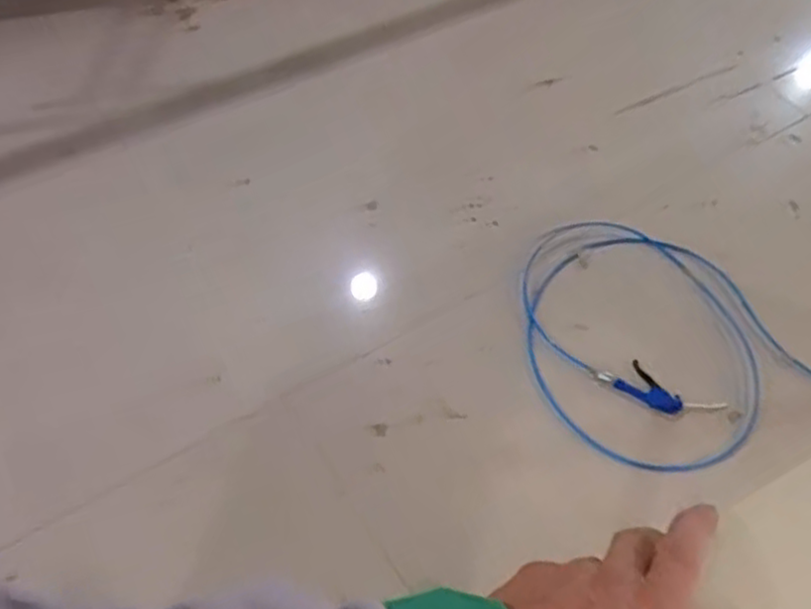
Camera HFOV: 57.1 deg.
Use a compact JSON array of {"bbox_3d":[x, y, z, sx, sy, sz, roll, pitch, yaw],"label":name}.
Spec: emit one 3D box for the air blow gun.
[{"bbox_3d":[0.531,0.186,1.563,0.249,0.029,0.074,28,59,15],"label":"air blow gun"}]

